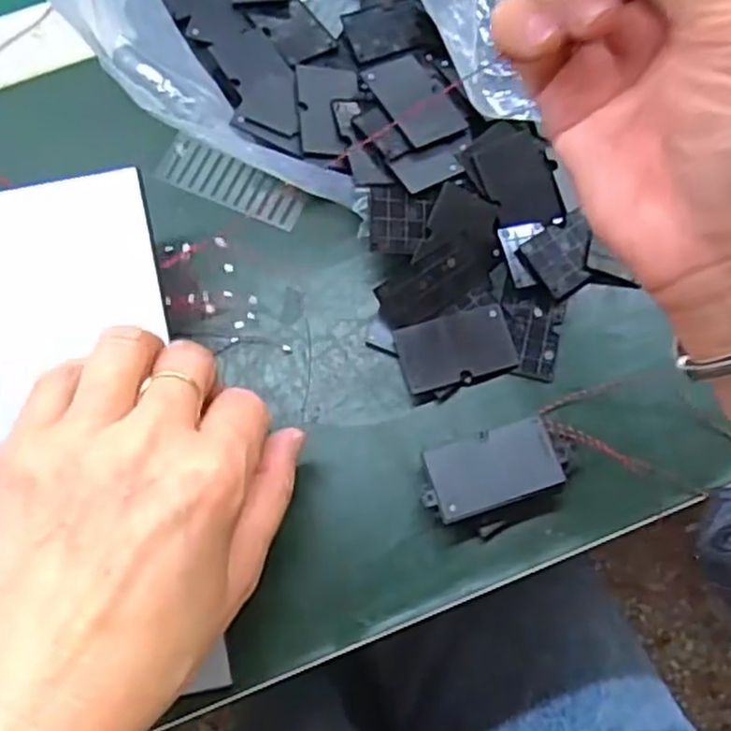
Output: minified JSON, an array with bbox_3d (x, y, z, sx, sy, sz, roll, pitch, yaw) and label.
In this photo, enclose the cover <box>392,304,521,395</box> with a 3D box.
[{"bbox_3d":[0.039,-0.007,0.319,0.049,0.009,0.030,-16,75,-5],"label":"cover"}]

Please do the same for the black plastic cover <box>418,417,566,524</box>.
[{"bbox_3d":[0.050,0.042,0.300,0.055,0.019,0.028,-17,75,-5],"label":"black plastic cover"}]

